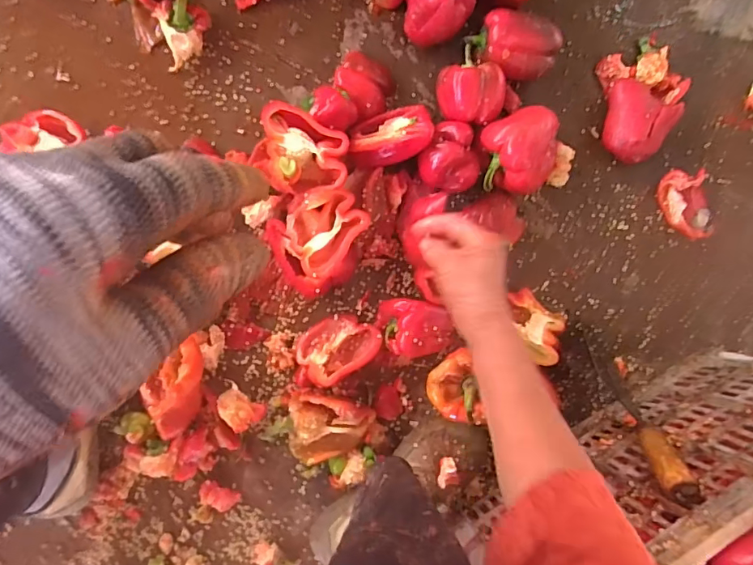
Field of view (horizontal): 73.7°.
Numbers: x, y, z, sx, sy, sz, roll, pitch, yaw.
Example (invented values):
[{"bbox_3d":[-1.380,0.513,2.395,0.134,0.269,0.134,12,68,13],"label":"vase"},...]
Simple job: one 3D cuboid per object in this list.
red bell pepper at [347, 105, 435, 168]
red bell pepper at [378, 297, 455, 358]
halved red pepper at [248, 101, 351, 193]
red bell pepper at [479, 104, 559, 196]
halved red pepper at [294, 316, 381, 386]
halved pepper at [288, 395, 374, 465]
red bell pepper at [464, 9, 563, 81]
[{"bbox_3d":[0.018,-0.181,0.624,0.108,0.059,0.072,-29,94,-7],"label":"red bell pepper"},{"bbox_3d":[0.049,0.058,0.645,0.090,0.056,0.071,7,89,-8],"label":"red bell pepper"},{"bbox_3d":[-0.089,-0.147,0.589,0.115,0.042,0.091,26,86,-8],"label":"halved red pepper"},{"bbox_3d":[0.186,-0.167,0.655,0.098,0.096,0.098,0,90,-9],"label":"red bell pepper"},{"bbox_3d":[-0.053,0.083,0.633,0.117,0.045,0.072,-29,94,-7],"label":"halved red pepper"},{"bbox_3d":[-0.055,0.175,0.623,0.108,0.062,0.087,0,90,-8],"label":"halved pepper"},{"bbox_3d":[0.178,-0.303,0.663,0.120,0.077,0.071,7,88,-9],"label":"red bell pepper"}]

